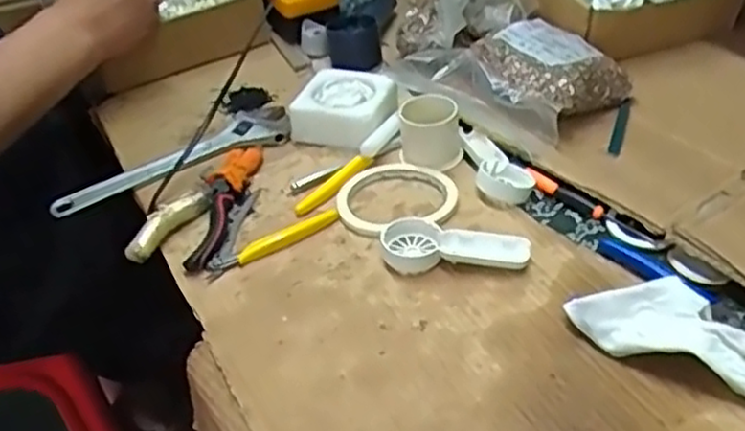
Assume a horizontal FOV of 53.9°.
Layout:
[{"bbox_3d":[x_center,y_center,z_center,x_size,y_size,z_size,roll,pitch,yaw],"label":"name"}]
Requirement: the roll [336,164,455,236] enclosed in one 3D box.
[{"bbox_3d":[0.019,-0.019,0.624,0.097,0.015,0.097,-26,43,-22],"label":"roll"}]

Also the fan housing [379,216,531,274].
[{"bbox_3d":[0.062,0.025,0.566,0.112,0.019,0.039,5,41,14],"label":"fan housing"}]

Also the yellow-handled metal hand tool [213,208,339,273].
[{"bbox_3d":[-0.078,0.019,0.600,0.111,0.005,0.018,-24,42,-20],"label":"yellow-handled metal hand tool"}]

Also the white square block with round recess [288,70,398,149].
[{"bbox_3d":[-0.024,-0.102,0.699,0.087,0.038,0.088,15,44,25],"label":"white square block with round recess"}]

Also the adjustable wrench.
[{"bbox_3d":[-0.189,-0.059,0.697,0.234,0.015,0.064,-22,42,-18],"label":"adjustable wrench"}]

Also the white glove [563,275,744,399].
[{"bbox_3d":[0.213,0.080,0.469,0.169,0.035,0.058,21,47,30],"label":"white glove"}]

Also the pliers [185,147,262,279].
[{"bbox_3d":[-0.125,-0.014,0.633,0.040,0.017,0.157,-2,39,6],"label":"pliers"}]

